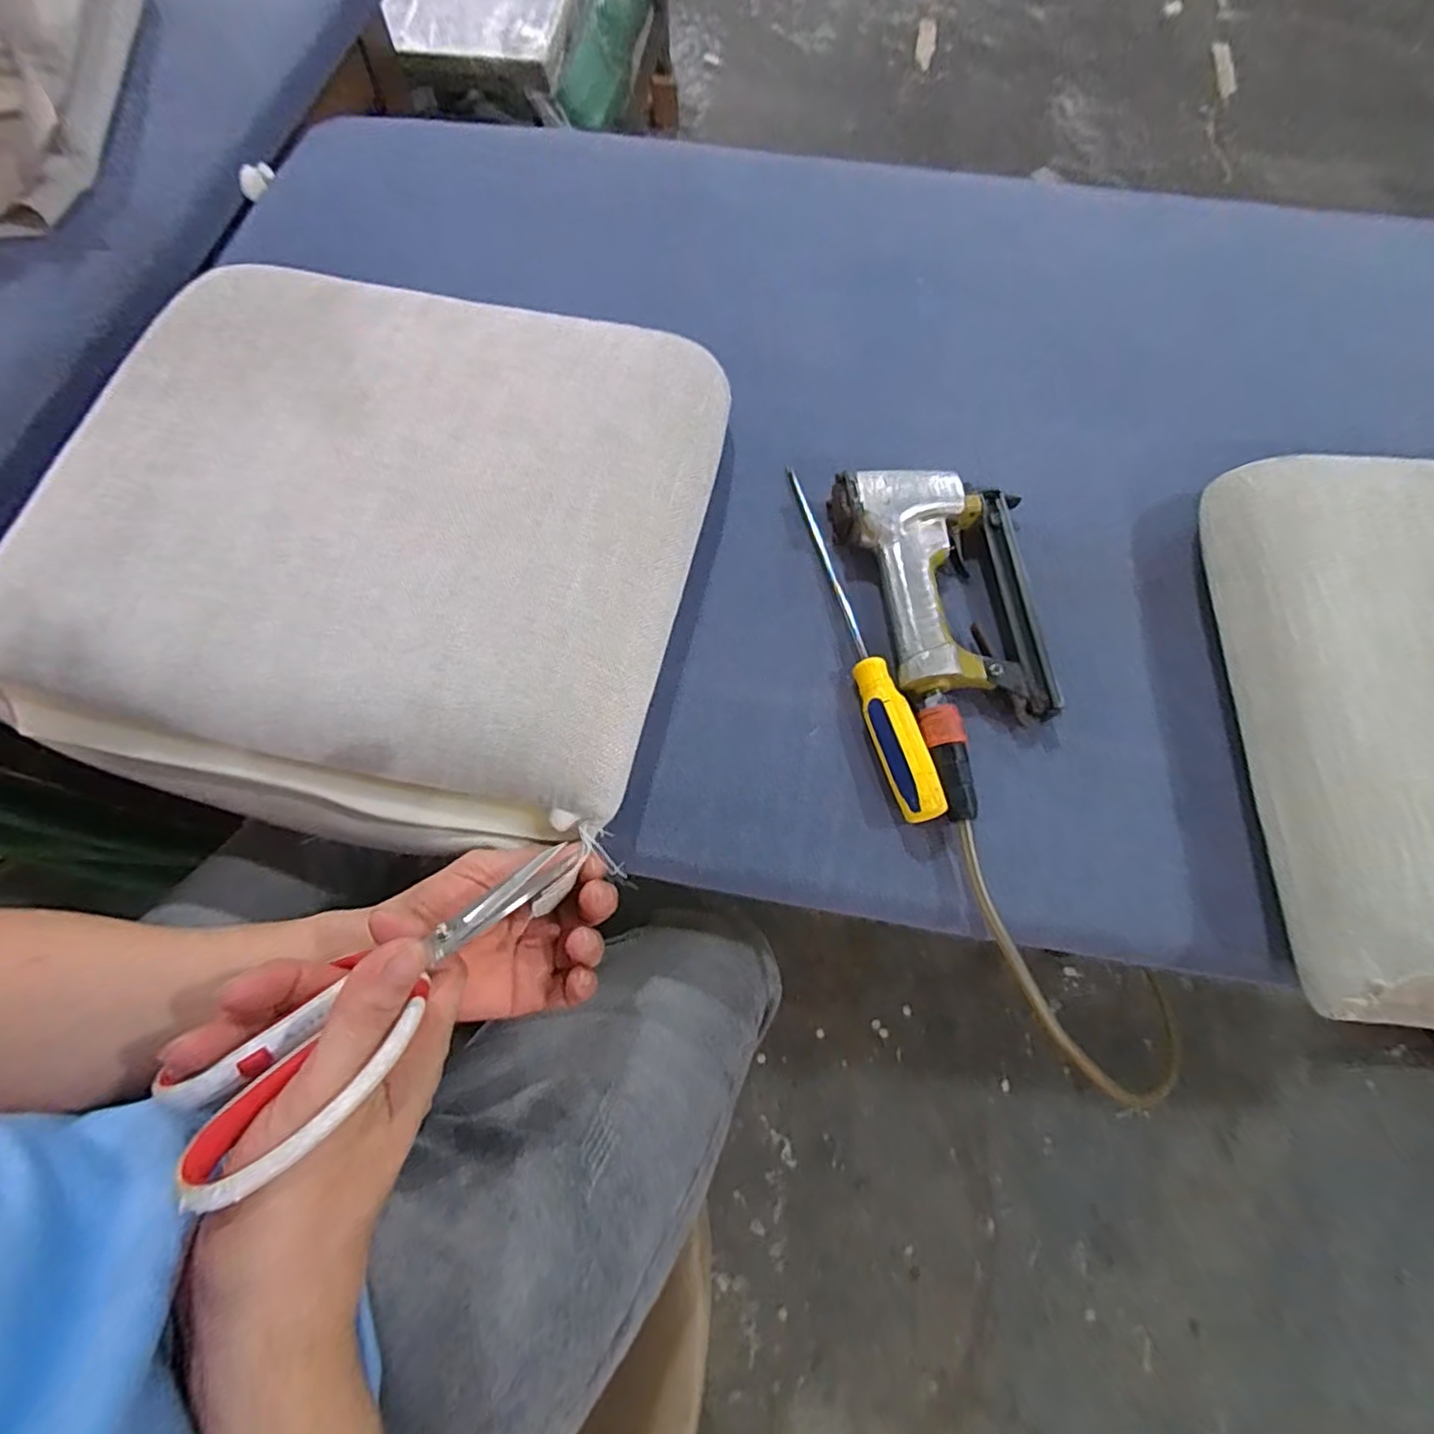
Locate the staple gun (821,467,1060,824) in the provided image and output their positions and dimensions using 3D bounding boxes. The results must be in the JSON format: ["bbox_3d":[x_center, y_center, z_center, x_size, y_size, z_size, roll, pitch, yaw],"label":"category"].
[{"bbox_3d":[0.175,-0.068,0.446,0.130,0.037,0.256,-13,69,-5],"label":"staple gun"}]

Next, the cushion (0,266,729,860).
[{"bbox_3d":[-0.226,-0.130,0.449,0.414,0.076,0.399,13,70,6],"label":"cushion"}]

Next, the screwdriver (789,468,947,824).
[{"bbox_3d":[0.095,-0.063,0.452,0.028,0.026,0.282,-13,69,-5],"label":"screwdriver"}]

